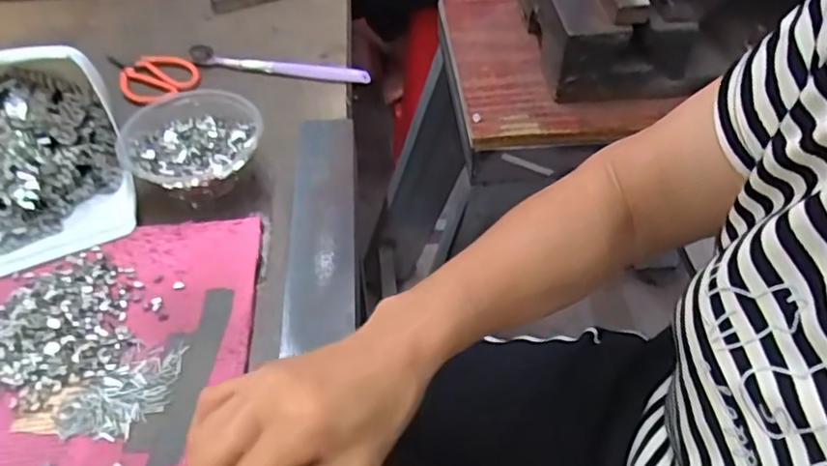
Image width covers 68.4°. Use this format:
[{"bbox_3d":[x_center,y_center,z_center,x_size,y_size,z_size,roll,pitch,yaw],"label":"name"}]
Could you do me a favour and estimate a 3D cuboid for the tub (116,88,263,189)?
[{"bbox_3d":[-0.175,-0.065,0.490,0.105,0.047,0.099,1,49,-1],"label":"tub"}]

